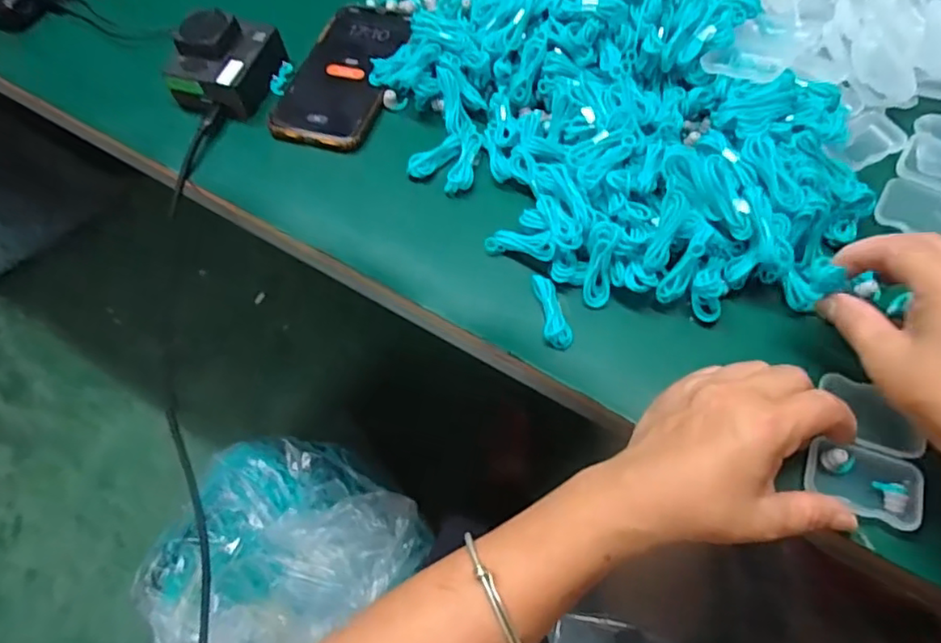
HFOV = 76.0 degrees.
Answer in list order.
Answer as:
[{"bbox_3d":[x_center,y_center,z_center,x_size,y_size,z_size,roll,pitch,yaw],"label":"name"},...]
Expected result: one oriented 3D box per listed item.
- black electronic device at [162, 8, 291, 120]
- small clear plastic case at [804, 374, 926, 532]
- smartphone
[{"bbox_3d":[-0.199,-0.211,0.489,0.070,0.044,0.084,18,64,13],"label":"black electronic device"},{"bbox_3d":[0.217,0.068,0.331,0.055,0.013,0.079,15,63,12],"label":"small clear plastic case"},{"bbox_3d":[-0.103,-0.207,0.499,0.080,0.017,0.158,14,63,11],"label":"smartphone"}]

